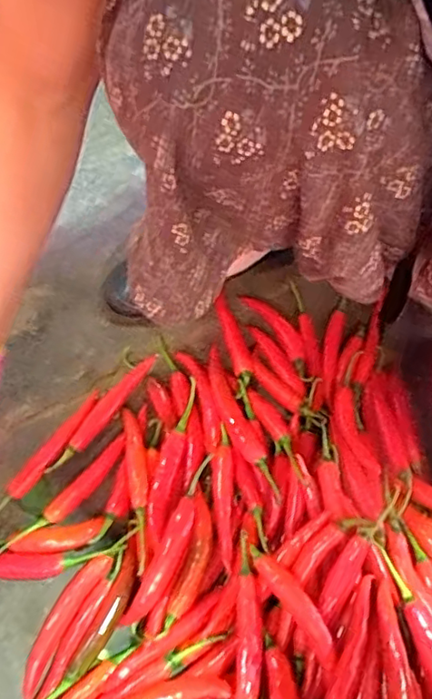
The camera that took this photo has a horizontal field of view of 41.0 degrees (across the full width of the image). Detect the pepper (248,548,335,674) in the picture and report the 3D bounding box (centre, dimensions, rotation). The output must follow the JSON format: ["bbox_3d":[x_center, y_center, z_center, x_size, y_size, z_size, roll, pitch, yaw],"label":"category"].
[{"bbox_3d":[0.062,0.198,0.457,0.021,0.019,0.100,-32,65,-15],"label":"pepper"}]

